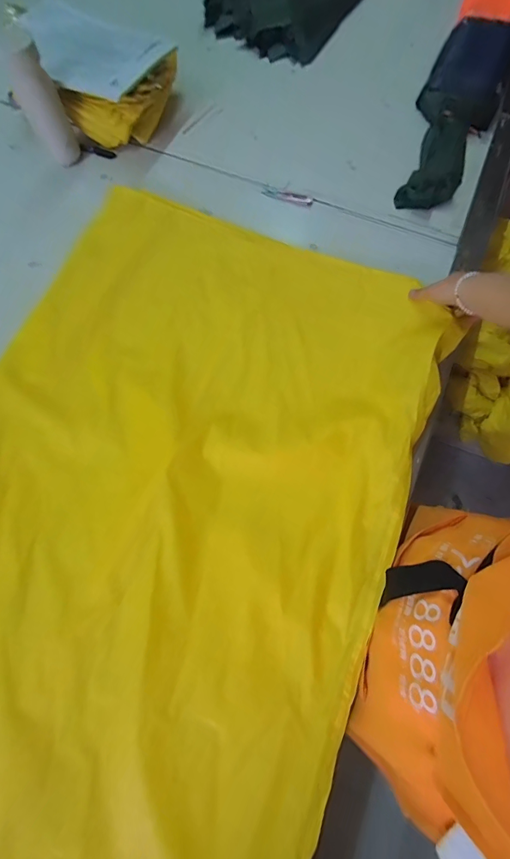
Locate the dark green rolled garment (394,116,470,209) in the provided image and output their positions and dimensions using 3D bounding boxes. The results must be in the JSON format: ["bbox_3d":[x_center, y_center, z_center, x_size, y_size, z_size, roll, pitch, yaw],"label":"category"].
[{"bbox_3d":[0.362,-0.522,0.696,0.100,0.042,0.252,25,72,8],"label":"dark green rolled garment"}]

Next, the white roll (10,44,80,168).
[{"bbox_3d":[-0.381,-0.581,0.652,0.067,0.153,0.049,-30,73,-11],"label":"white roll"}]

